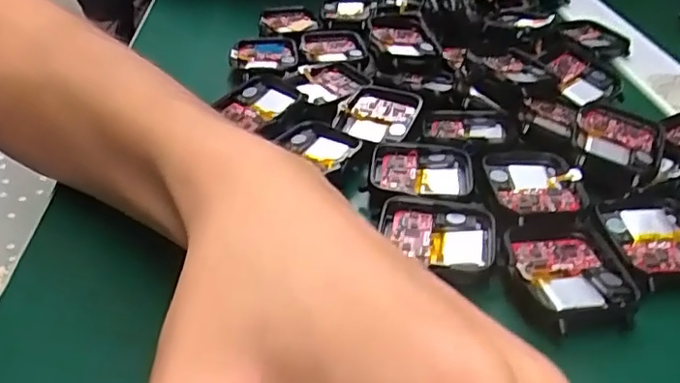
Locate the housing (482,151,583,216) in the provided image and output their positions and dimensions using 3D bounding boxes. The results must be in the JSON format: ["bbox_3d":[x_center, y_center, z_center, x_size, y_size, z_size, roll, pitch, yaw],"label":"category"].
[{"bbox_3d":[0.080,-0.003,0.247,0.035,0.007,0.043,0,36,-2],"label":"housing"}]

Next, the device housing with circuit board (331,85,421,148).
[{"bbox_3d":[0.017,-0.038,0.288,0.036,0.006,0.043,15,38,17],"label":"device housing with circuit board"}]

